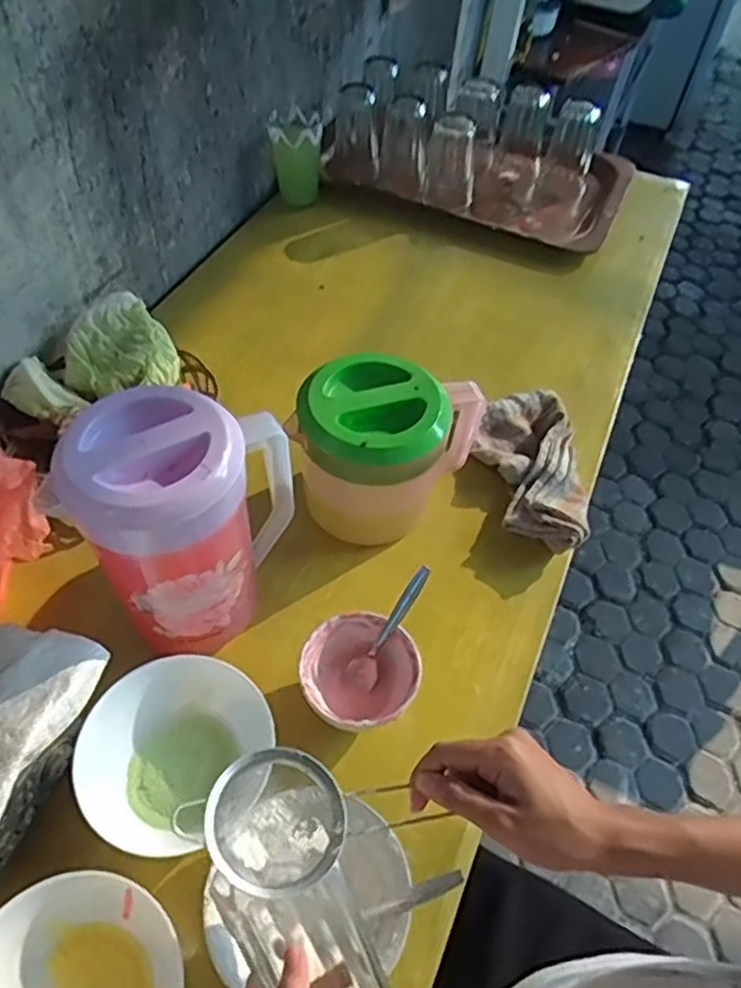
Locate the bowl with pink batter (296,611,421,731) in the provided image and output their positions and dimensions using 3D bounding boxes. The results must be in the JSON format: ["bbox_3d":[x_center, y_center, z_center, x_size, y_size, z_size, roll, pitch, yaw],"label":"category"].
[{"bbox_3d":[-0.012,0.156,0.592,0.096,0.061,0.087,-35,63,-27],"label":"bowl with pink batter"}]

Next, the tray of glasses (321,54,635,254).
[{"bbox_3d":[0.178,-0.548,1.089,0.446,0.130,0.235,25,55,13],"label":"tray of glasses"}]

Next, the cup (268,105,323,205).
[{"bbox_3d":[-0.112,-0.497,1.044,0.072,0.121,0.080,-3,54,-8],"label":"cup"}]

